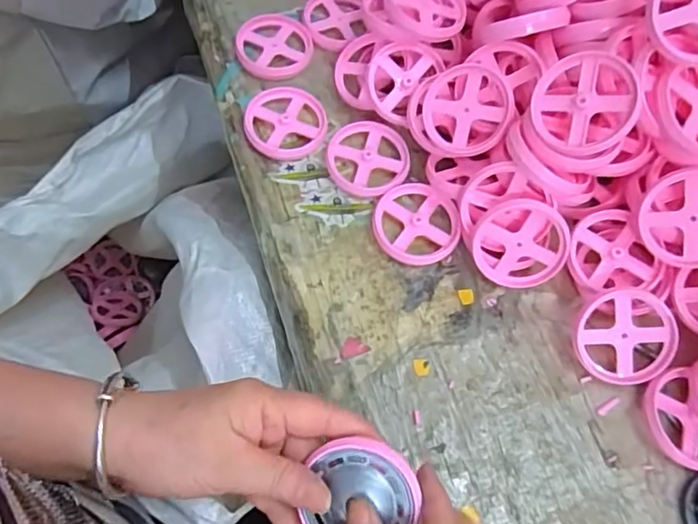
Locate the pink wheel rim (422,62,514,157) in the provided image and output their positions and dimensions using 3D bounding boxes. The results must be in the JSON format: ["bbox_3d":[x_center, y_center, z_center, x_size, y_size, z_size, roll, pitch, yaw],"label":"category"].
[{"bbox_3d":[0.085,-0.108,0.402,0.065,0.010,0.063,-18,84,23],"label":"pink wheel rim"}]

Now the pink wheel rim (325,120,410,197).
[{"bbox_3d":[0.014,-0.080,0.431,0.062,0.007,0.064,2,65,-4],"label":"pink wheel rim"}]

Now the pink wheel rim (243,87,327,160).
[{"bbox_3d":[-0.050,-0.111,0.441,0.063,0.010,0.063,2,65,-4],"label":"pink wheel rim"}]

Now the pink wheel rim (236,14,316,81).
[{"bbox_3d":[-0.062,-0.183,0.471,0.060,0.017,0.068,8,65,-1],"label":"pink wheel rim"}]

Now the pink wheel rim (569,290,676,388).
[{"bbox_3d":[0.184,0.050,0.372,0.063,0.005,0.061,0,92,11],"label":"pink wheel rim"}]

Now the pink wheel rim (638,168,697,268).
[{"bbox_3d":[0.228,-0.029,0.367,0.064,0.016,0.063,6,106,22],"label":"pink wheel rim"}]

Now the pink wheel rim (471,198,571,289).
[{"bbox_3d":[0.119,-0.012,0.387,0.064,0.064,0.006,10,27,11],"label":"pink wheel rim"}]

